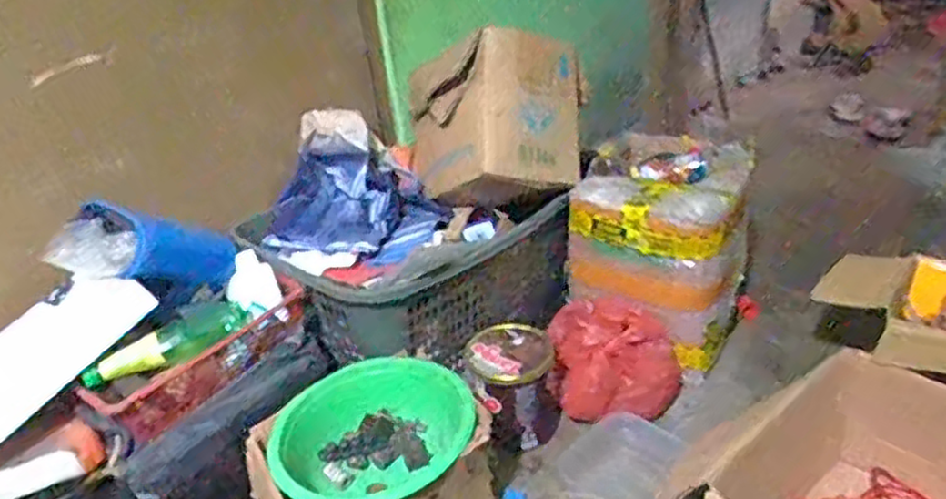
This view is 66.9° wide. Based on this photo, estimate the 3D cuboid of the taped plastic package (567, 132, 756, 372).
[{"bbox_3d":[0.361,-0.023,1.366,0.290,0.289,0.351,6,32,21],"label":"taped plastic package"}]

